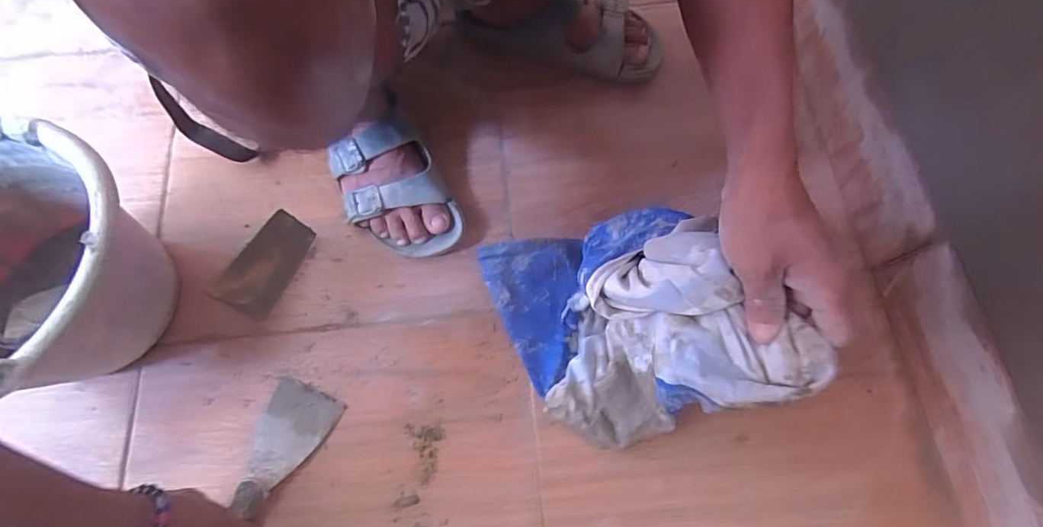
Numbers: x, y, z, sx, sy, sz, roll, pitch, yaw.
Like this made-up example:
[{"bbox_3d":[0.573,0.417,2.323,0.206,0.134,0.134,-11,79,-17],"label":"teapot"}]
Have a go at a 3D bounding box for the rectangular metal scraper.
[{"bbox_3d":[-0.267,0.001,0.503,0.008,0.068,0.108,17,71,30],"label":"rectangular metal scraper"}]

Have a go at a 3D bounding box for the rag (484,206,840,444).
[{"bbox_3d":[0.074,0.030,0.413,0.145,0.188,0.236,-24,72,-9],"label":"rag"}]

